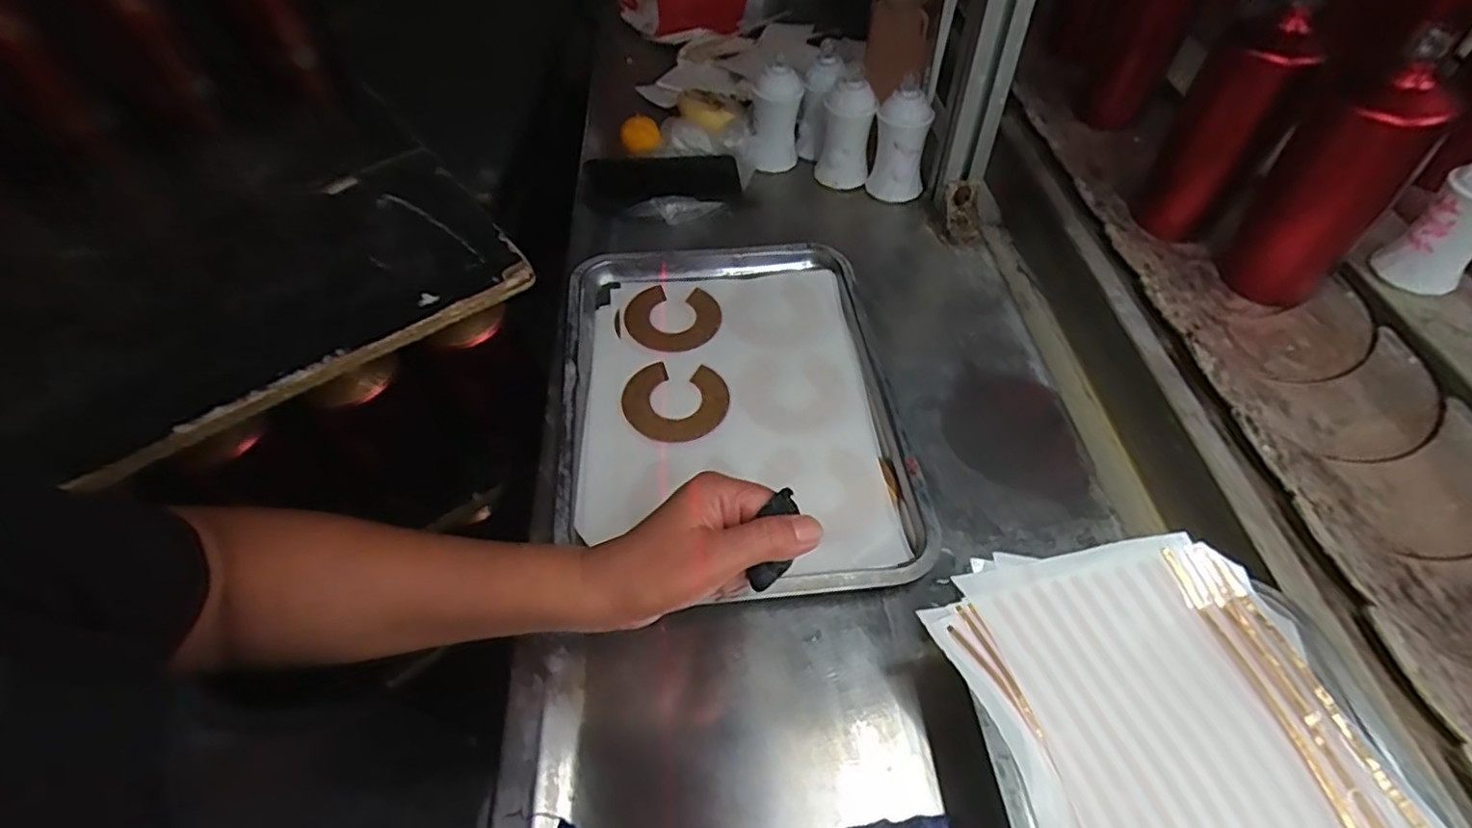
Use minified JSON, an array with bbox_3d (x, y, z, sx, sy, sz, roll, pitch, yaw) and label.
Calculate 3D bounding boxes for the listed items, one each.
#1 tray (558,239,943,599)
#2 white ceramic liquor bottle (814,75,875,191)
[{"bbox_3d":[-0.005,-0.017,0.533,0.252,0.033,0.341,-6,52,-2],"label":"tray"},{"bbox_3d":[0.117,-0.304,0.718,0.056,0.102,0.058,7,53,8],"label":"white ceramic liquor bottle"}]

